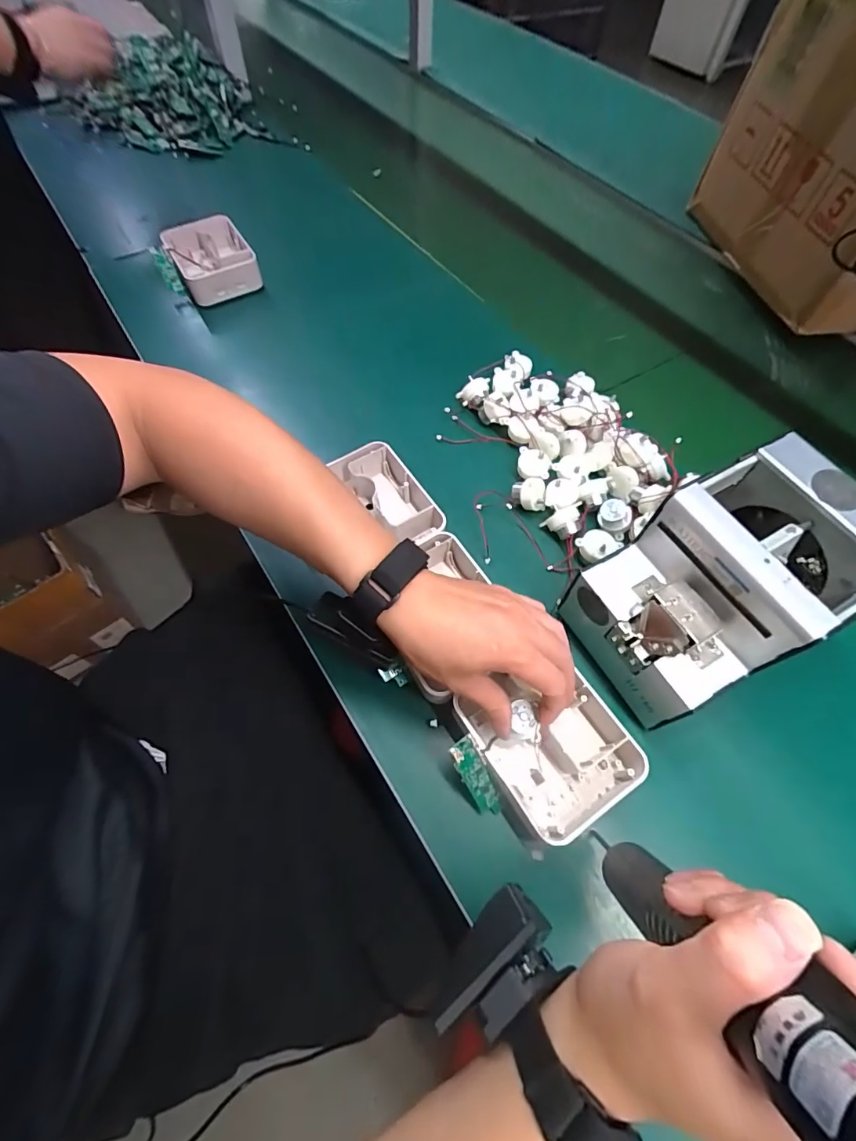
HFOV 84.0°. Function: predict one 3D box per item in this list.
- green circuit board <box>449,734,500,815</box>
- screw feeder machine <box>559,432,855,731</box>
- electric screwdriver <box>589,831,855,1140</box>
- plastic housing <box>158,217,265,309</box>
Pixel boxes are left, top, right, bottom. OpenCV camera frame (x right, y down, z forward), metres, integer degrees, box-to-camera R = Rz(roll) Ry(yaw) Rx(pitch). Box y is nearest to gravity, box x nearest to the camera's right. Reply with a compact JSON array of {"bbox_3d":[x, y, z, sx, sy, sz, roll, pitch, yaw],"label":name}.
[{"bbox_3d":[0.037,0.156,0.355,0.020,0.006,0.068,-29,104,-15],"label":"green circuit board"},{"bbox_3d":[0.223,0.014,0.369,0.179,0.136,0.125,-27,65,-14],"label":"screw feeder machine"},{"bbox_3d":[0.121,0.163,0.193,0.032,0.194,0.035,1,77,1],"label":"electric screwdriver"},{"bbox_3d":[-0.299,-0.436,0.668,0.105,0.042,0.138,-29,65,-15],"label":"plastic housing"}]

